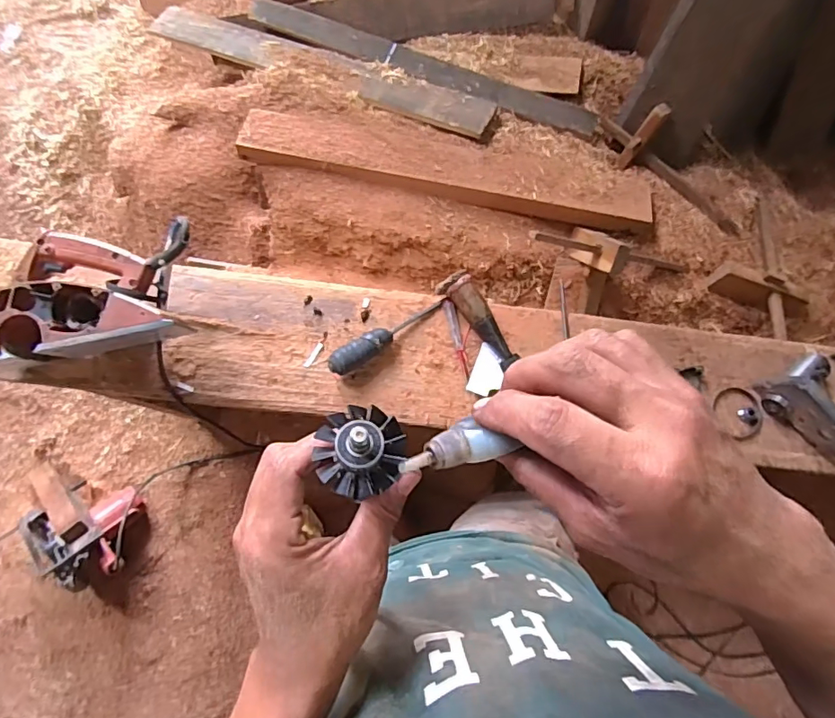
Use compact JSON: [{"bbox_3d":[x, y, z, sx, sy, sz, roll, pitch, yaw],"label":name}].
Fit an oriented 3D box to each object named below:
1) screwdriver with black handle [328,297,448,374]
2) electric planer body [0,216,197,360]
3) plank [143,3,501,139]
[{"bbox_3d":[-0.042,-0.037,0.739,0.195,0.029,0.032,-32,87,-22],"label":"screwdriver with black handle"},{"bbox_3d":[-0.433,-0.078,0.659,0.295,0.099,0.154,-7,81,-6],"label":"electric planer body"},{"bbox_3d":[-0.203,-0.600,1.042,0.747,0.033,0.096,23,81,10],"label":"plank"}]

